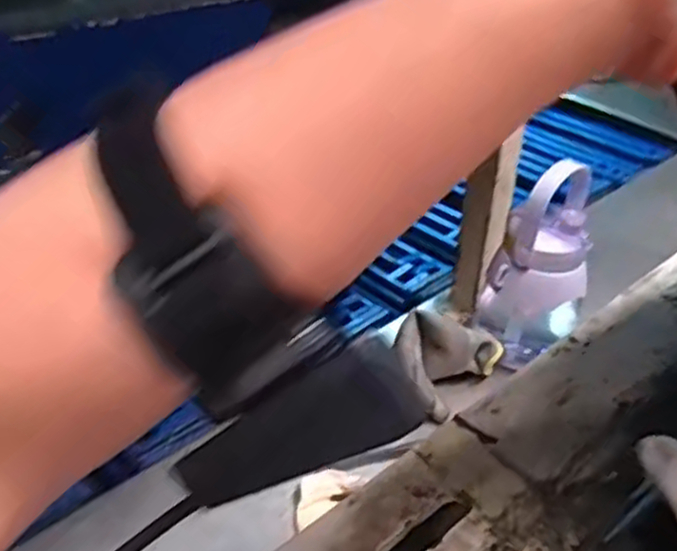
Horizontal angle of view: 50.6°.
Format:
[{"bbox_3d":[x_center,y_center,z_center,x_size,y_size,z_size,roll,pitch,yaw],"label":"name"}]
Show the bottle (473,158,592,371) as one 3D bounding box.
[{"bbox_3d":[0.210,-0.005,0.764,0.106,0.233,0.096,15,37,19],"label":"bottle"}]

